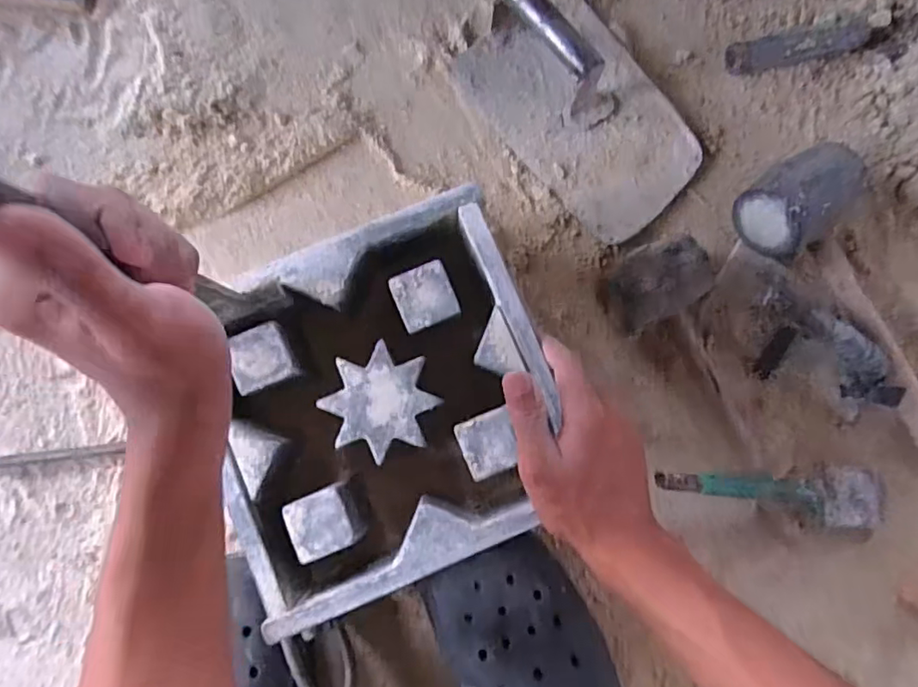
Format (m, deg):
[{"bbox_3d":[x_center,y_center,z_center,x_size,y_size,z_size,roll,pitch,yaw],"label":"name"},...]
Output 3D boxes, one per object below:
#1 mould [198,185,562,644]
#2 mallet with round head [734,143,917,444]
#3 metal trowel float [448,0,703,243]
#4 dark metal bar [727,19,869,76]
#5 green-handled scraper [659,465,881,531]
[{"bbox_3d":[-0.053,0.040,0.430,0.222,0.090,0.223,-23,88,-3],"label":"mould"},{"bbox_3d":[0.359,-0.045,0.539,0.120,0.062,0.291,-39,105,-3],"label":"mallet with round head"},{"bbox_3d":[0.115,-0.215,0.521,0.144,0.068,0.223,-43,89,-3],"label":"metal trowel float"},{"bbox_3d":[0.315,-0.275,0.554,0.129,0.023,0.033,-13,87,-2],"label":"dark metal bar"},{"bbox_3d":[0.271,0.126,0.523,0.247,0.034,0.053,10,87,-20],"label":"green-handled scraper"}]

